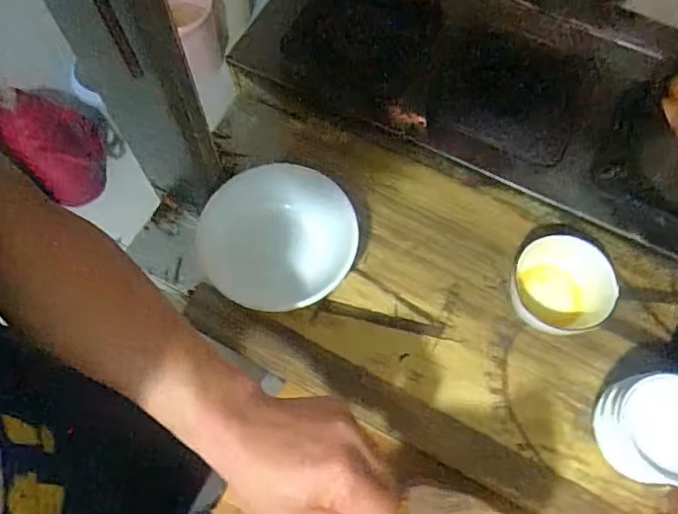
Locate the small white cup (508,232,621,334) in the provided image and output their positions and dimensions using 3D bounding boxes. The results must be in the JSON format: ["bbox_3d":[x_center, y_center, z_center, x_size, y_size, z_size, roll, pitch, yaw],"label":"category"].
[{"bbox_3d":[0.243,0.034,0.593,0.104,0.061,0.087,17,68,6],"label":"small white cup"}]

